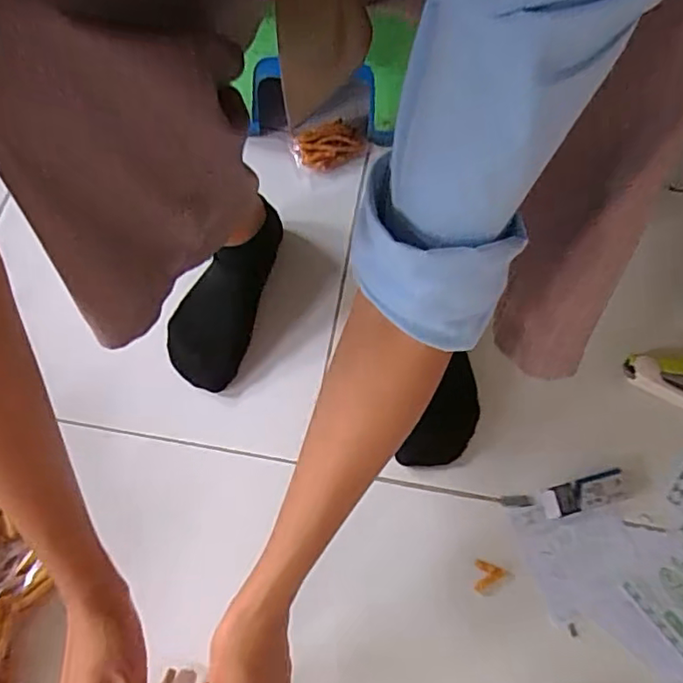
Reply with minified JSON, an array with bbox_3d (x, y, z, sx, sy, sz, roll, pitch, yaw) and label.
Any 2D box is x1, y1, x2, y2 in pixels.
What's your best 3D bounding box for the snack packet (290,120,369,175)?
[{"bbox_3d":[-0.013,-0.228,0.679,0.085,0.022,0.055,-25,70,-11],"label":"snack packet"}]

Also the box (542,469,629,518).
[{"bbox_3d":[0.226,0.141,0.532,0.081,0.022,0.028,-13,68,-7],"label":"box"}]

